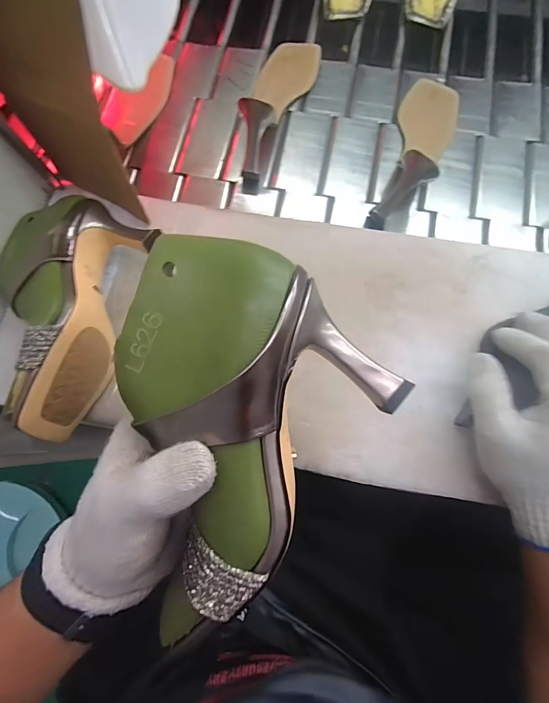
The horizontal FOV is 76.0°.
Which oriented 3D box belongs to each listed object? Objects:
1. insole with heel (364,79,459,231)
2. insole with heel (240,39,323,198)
[{"bbox_3d":[0.180,-0.261,0.424,0.073,0.068,0.229,21,76,6],"label":"insole with heel"},{"bbox_3d":[-0.003,-0.332,0.445,0.069,0.069,0.245,19,75,5],"label":"insole with heel"}]

